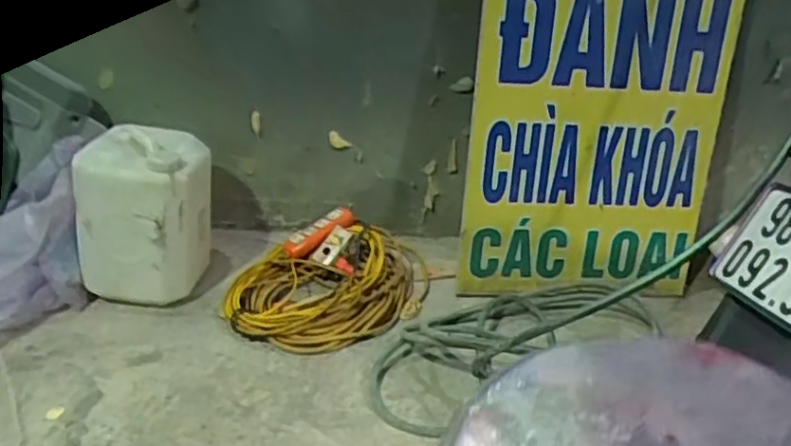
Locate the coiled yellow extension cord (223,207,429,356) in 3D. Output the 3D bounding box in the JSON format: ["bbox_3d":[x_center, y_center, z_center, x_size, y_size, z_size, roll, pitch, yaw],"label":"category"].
[{"bbox_3d":[-0.154,0.129,1.604,0.483,0.129,0.340,-9,34,-18],"label":"coiled yellow extension cord"}]

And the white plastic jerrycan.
[{"bbox_3d":[-0.557,-0.009,1.537,0.237,0.349,0.225,5,31,4],"label":"white plastic jerrycan"}]

